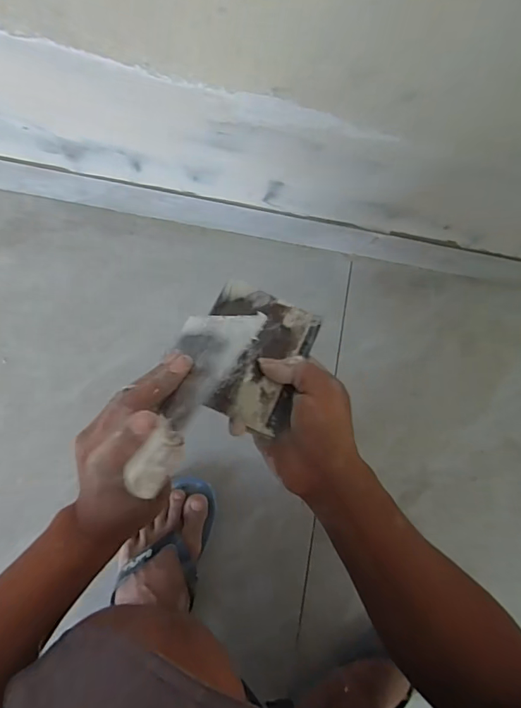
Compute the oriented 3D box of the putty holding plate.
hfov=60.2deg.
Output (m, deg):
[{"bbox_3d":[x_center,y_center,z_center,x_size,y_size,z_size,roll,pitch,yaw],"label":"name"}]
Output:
[{"bbox_3d":[-0.006,-0.001,0.365,0.087,0.007,0.119,22,60,0],"label":"putty holding plate"}]

